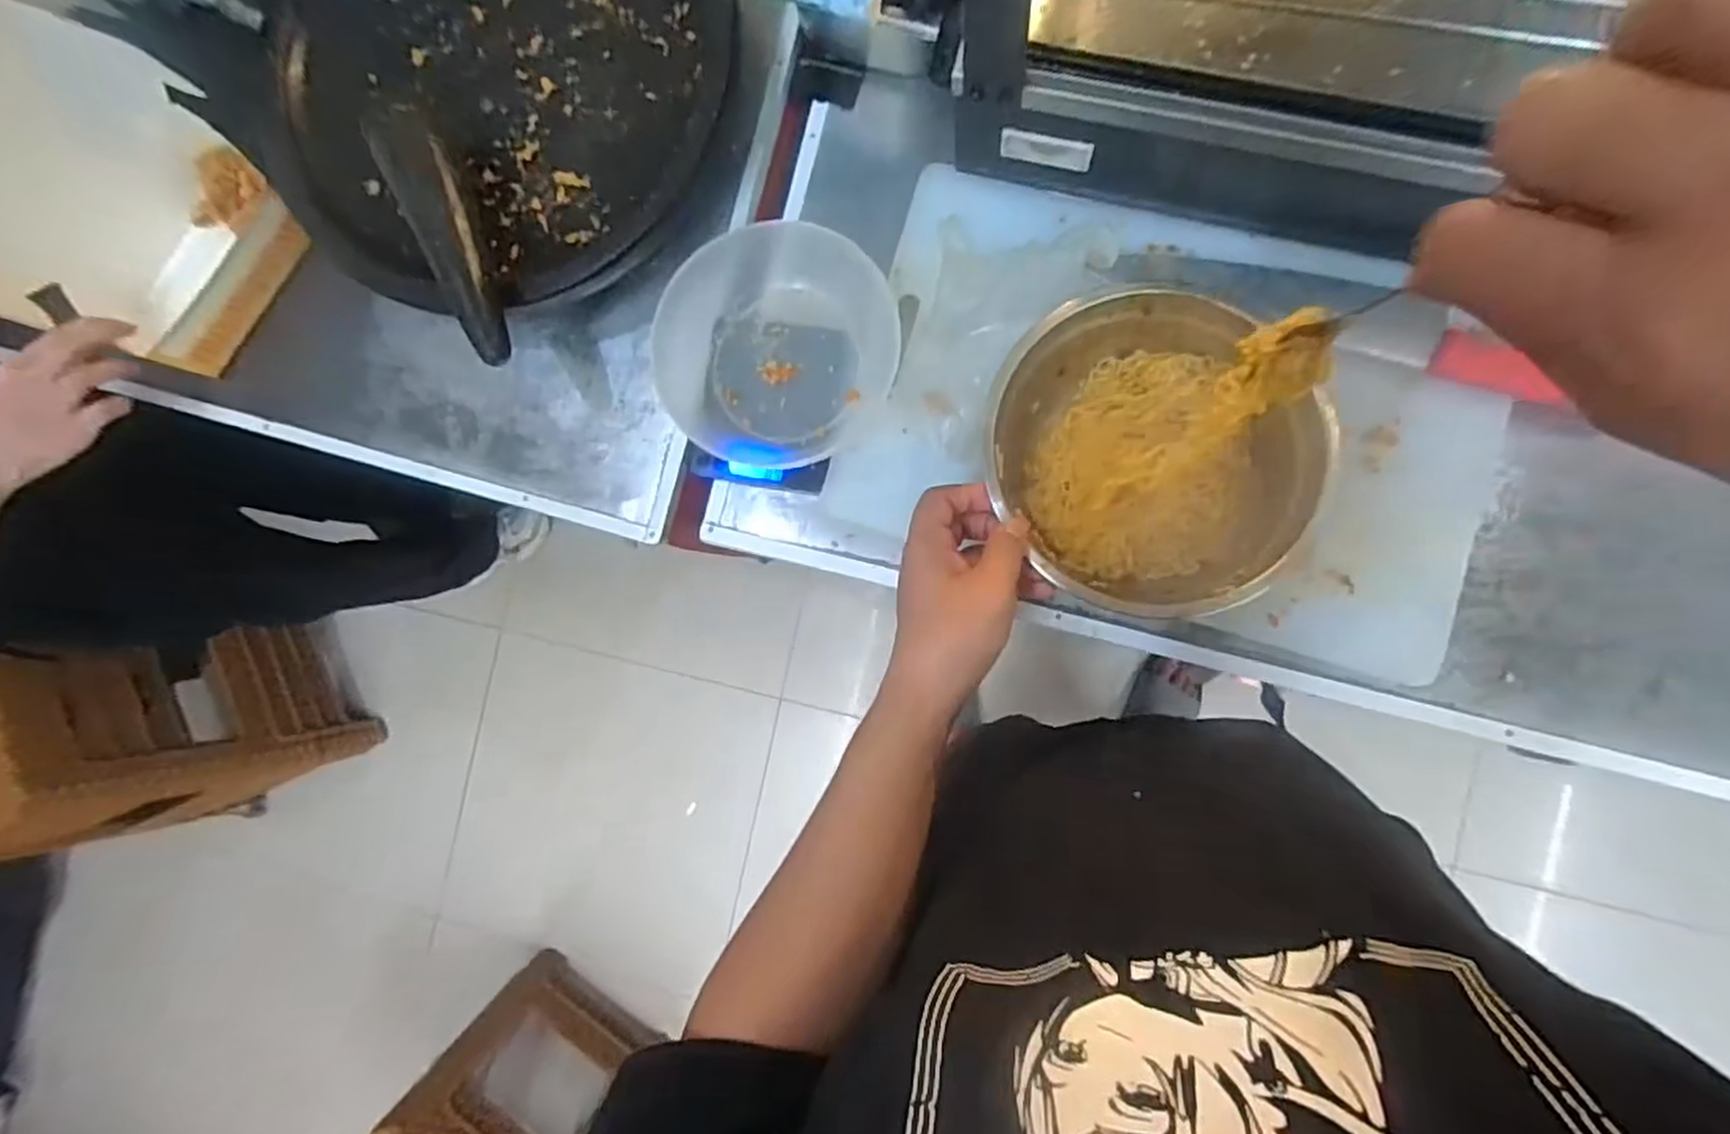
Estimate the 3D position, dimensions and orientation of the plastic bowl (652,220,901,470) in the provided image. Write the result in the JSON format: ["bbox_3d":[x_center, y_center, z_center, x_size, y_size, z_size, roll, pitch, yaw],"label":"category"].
[{"bbox_3d":[-0.062,-0.168,0.547,0.163,0.055,0.177,0,88,8],"label":"plastic bowl"}]

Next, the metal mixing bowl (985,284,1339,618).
[{"bbox_3d":[0.189,-0.076,0.497,0.196,0.075,0.210,0,88,8],"label":"metal mixing bowl"}]

